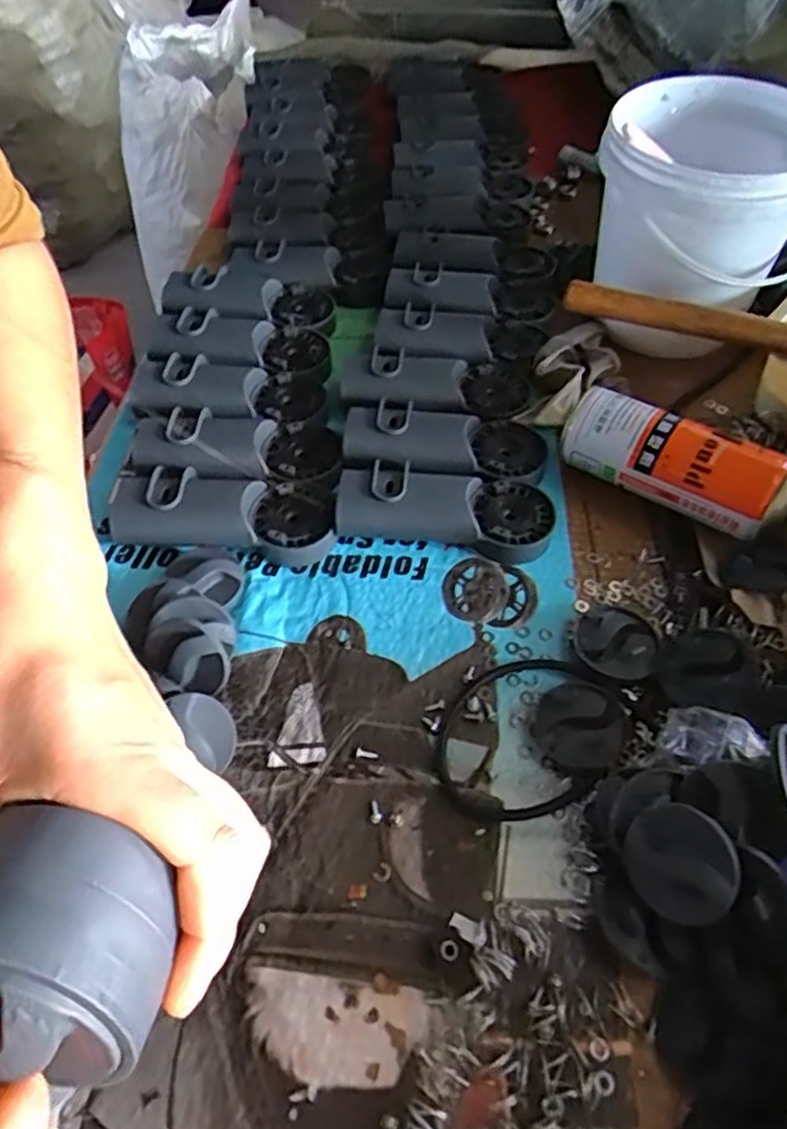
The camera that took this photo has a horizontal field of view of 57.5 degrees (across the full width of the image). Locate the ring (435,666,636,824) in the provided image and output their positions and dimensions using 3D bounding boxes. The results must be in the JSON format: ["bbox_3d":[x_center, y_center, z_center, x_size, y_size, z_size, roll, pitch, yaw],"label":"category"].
[{"bbox_3d":[0.084,0.109,0.450,0.099,0.017,0.121,35,63,24],"label":"ring"}]

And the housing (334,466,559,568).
[{"bbox_3d":[0.040,-0.043,0.545,0.161,0.040,0.066,7,54,7],"label":"housing"}]

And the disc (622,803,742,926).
[{"bbox_3d":[0.144,0.152,0.363,0.013,0.056,0.054,15,37,-46],"label":"disc"}]

